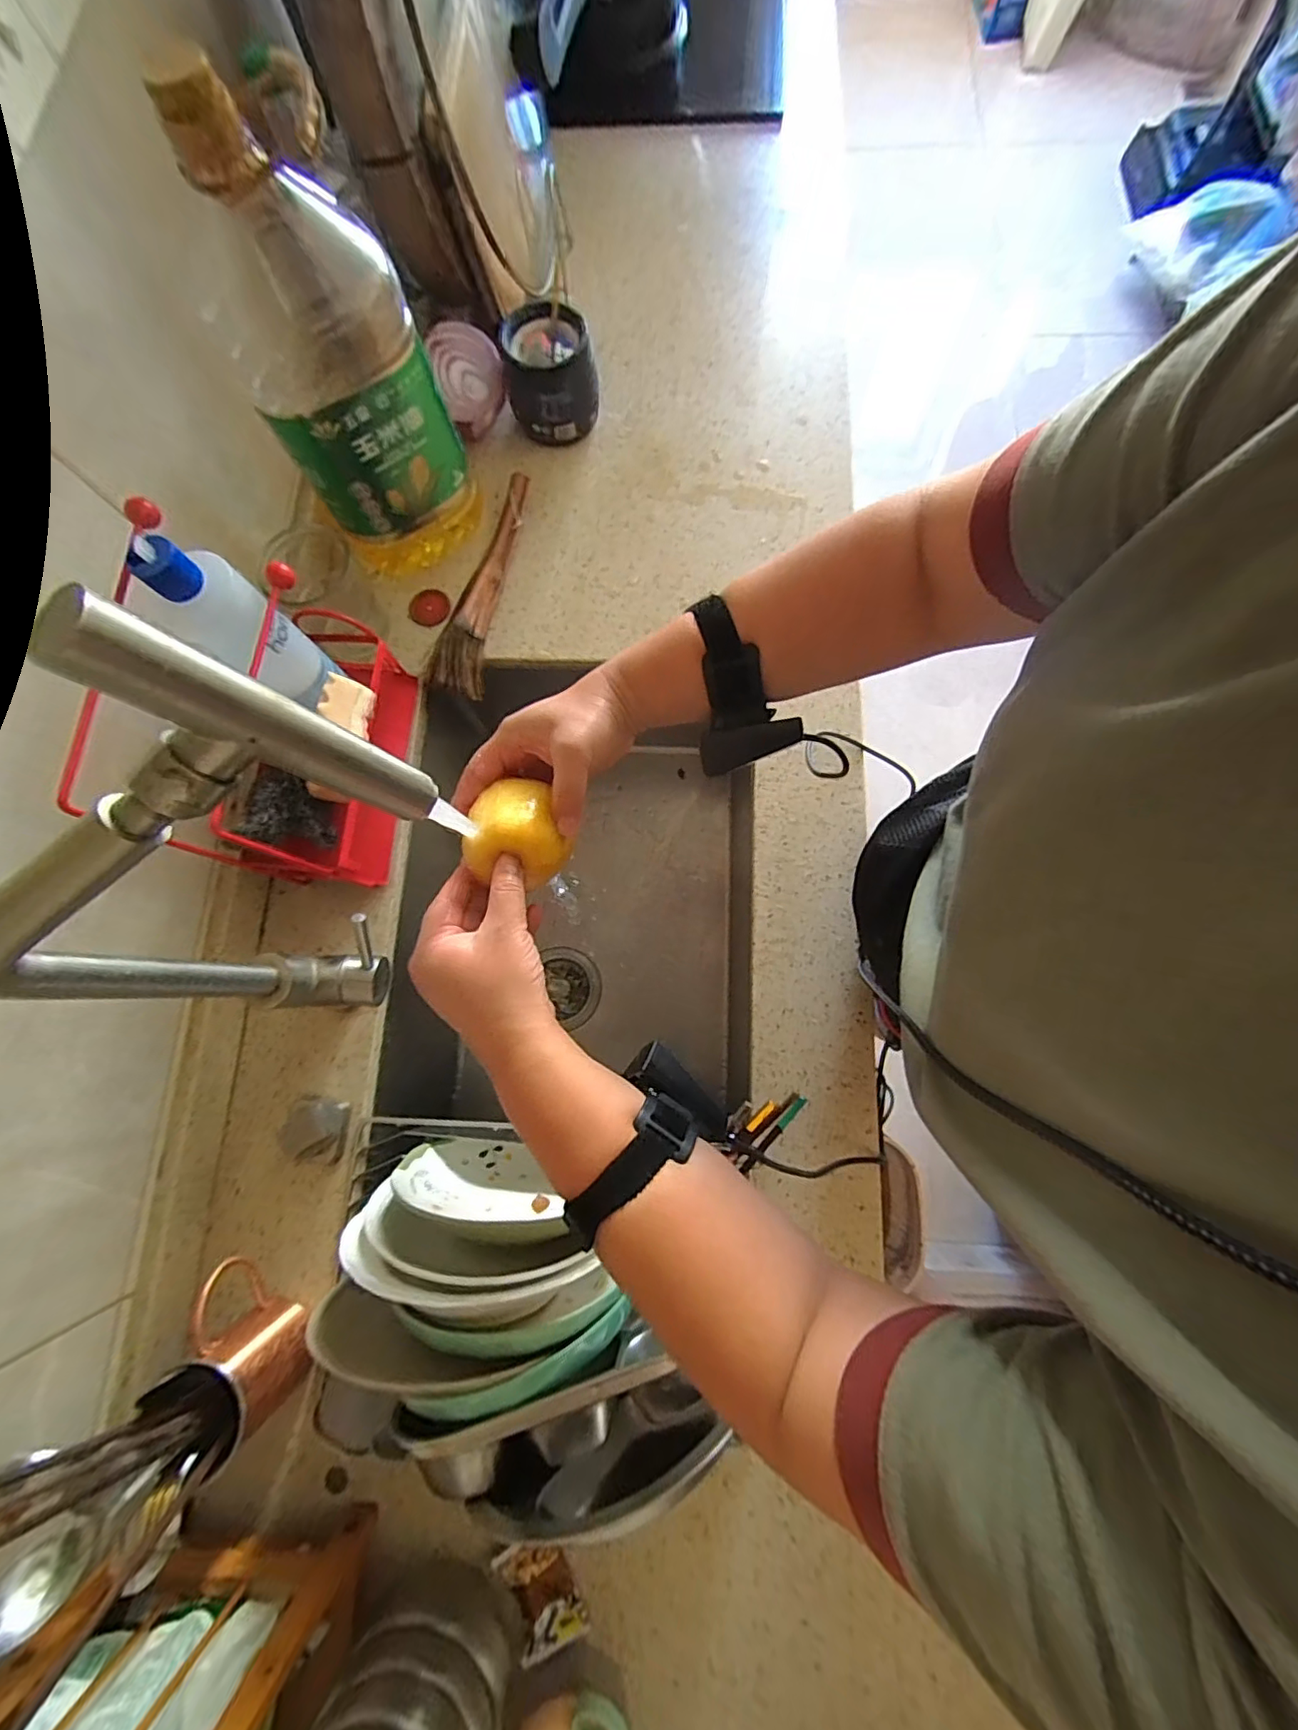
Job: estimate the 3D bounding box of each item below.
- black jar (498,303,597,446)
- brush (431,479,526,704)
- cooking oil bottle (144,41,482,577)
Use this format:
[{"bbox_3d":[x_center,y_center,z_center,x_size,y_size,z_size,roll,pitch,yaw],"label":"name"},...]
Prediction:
[{"bbox_3d":[-0.109,-0.556,0.658,0.101,0.089,0.101,0,77,1],"label":"black jar"},{"bbox_3d":[-0.182,-0.312,0.633,0.044,0.032,0.251,12,77,4],"label":"brush"},{"bbox_3d":[-0.270,-0.424,0.514,0.151,0.321,0.113,-38,79,-7],"label":"cooking oil bottle"}]

